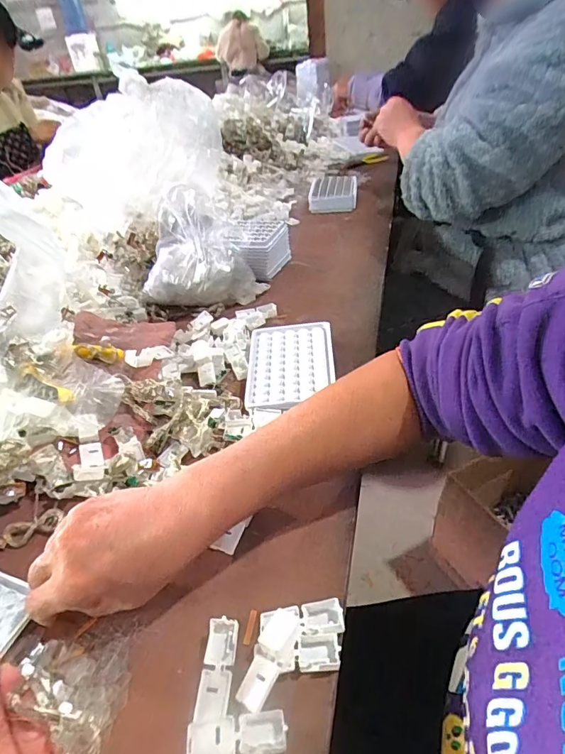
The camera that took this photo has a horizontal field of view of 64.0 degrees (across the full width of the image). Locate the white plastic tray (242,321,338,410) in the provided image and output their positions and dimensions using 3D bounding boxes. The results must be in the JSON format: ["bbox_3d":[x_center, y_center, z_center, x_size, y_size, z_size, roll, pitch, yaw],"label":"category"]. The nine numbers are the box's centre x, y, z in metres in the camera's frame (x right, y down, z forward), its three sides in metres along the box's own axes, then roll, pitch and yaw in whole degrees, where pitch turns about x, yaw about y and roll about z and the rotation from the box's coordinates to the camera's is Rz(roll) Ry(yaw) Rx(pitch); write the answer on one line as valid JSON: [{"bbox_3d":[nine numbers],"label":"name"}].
[{"bbox_3d":[0.009,-0.014,0.506,0.095,0.025,0.129,-3,39,5],"label":"white plastic tray"}]

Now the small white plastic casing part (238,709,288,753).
[{"bbox_3d":[-0.011,0.201,0.257,0.026,0.010,0.019,-7,39,1],"label":"small white plastic casing part"}]

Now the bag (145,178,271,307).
[{"bbox_3d":[-0.119,-0.177,0.627,0.167,0.134,0.098,-10,39,-4],"label":"bag"}]

